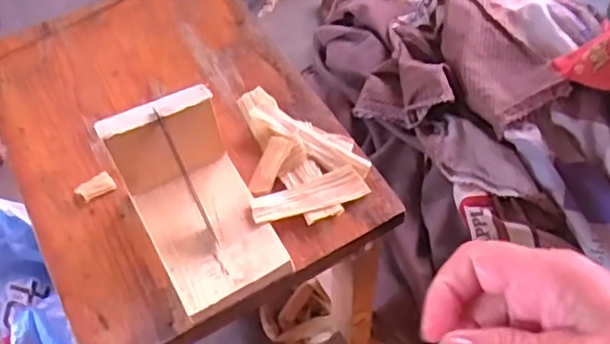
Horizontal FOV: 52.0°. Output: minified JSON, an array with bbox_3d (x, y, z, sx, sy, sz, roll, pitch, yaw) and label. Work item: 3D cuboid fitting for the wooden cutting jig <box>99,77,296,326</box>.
[{"bbox_3d":[-0.073,0.018,0.413,0.076,0.067,0.128,-25,63,-9],"label":"wooden cutting jig"}]

